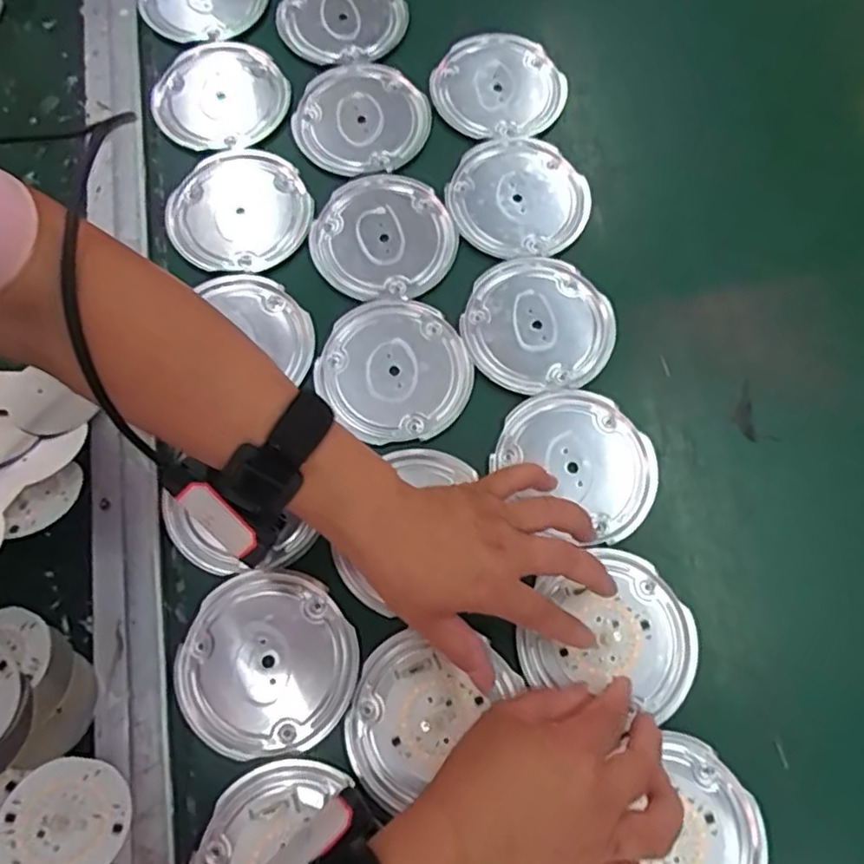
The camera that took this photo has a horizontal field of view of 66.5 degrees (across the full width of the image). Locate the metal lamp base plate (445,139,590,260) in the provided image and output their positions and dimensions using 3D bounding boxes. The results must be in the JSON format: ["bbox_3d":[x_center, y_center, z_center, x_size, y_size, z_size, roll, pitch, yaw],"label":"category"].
[{"bbox_3d":[0.066,-0.178,0.501,0.102,0.007,0.099,0,72,-1],"label":"metal lamp base plate"}]

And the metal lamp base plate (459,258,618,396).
[{"bbox_3d":[0.075,-0.077,0.469,0.105,0.008,0.099,0,72,-1],"label":"metal lamp base plate"}]

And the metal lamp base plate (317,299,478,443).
[{"bbox_3d":[-0.026,-0.043,0.457,0.098,0.006,0.102,-34,75,-11],"label":"metal lamp base plate"}]

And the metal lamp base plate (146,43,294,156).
[{"bbox_3d":[-0.171,-0.268,0.528,0.101,0.016,0.092,0,72,-1],"label":"metal lamp base plate"}]

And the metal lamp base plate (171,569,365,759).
[{"bbox_3d":[-0.101,0.140,0.400,0.104,0.004,0.104,0,72,-1],"label":"metal lamp base plate"}]

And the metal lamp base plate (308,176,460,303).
[{"bbox_3d":[-0.035,-0.144,0.486,0.100,0.004,0.101,0,72,-1],"label":"metal lamp base plate"}]

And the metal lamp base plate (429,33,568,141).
[{"bbox_3d":[0.054,-0.280,0.534,0.106,0.011,0.095,-2,72,-2],"label":"metal lamp base plate"}]

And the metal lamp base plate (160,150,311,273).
[{"bbox_3d":[-0.147,-0.168,0.498,0.104,0.009,0.104,0,72,-1],"label":"metal lamp base plate"}]

